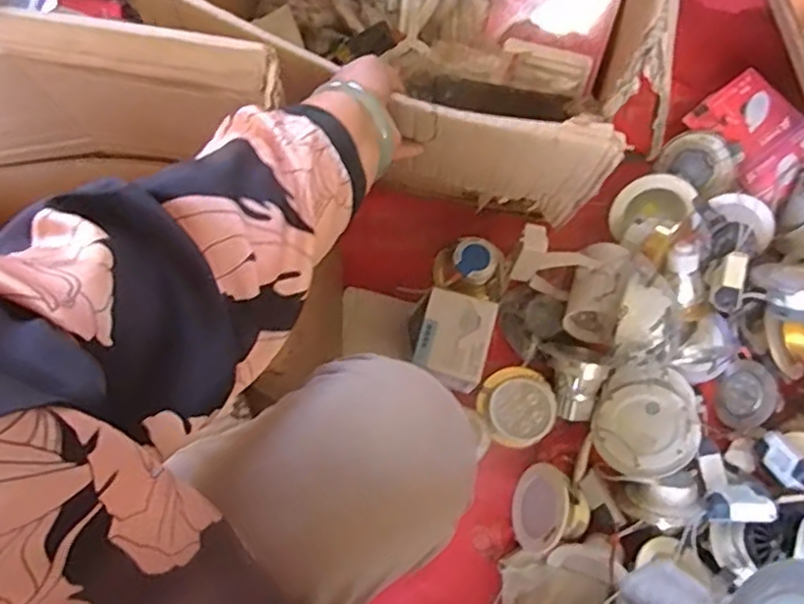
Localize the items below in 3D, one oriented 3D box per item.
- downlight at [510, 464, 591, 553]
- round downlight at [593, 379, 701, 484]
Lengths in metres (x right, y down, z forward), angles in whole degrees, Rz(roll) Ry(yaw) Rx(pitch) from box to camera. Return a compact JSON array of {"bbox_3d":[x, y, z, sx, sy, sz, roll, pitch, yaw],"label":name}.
[{"bbox_3d":[0.172,0.241,0.765,0.053,0.080,0.097,24,71,-29],"label":"downlight"},{"bbox_3d":[0.280,0.145,0.760,0.111,0.021,0.111,-12,54,16],"label":"round downlight"}]

